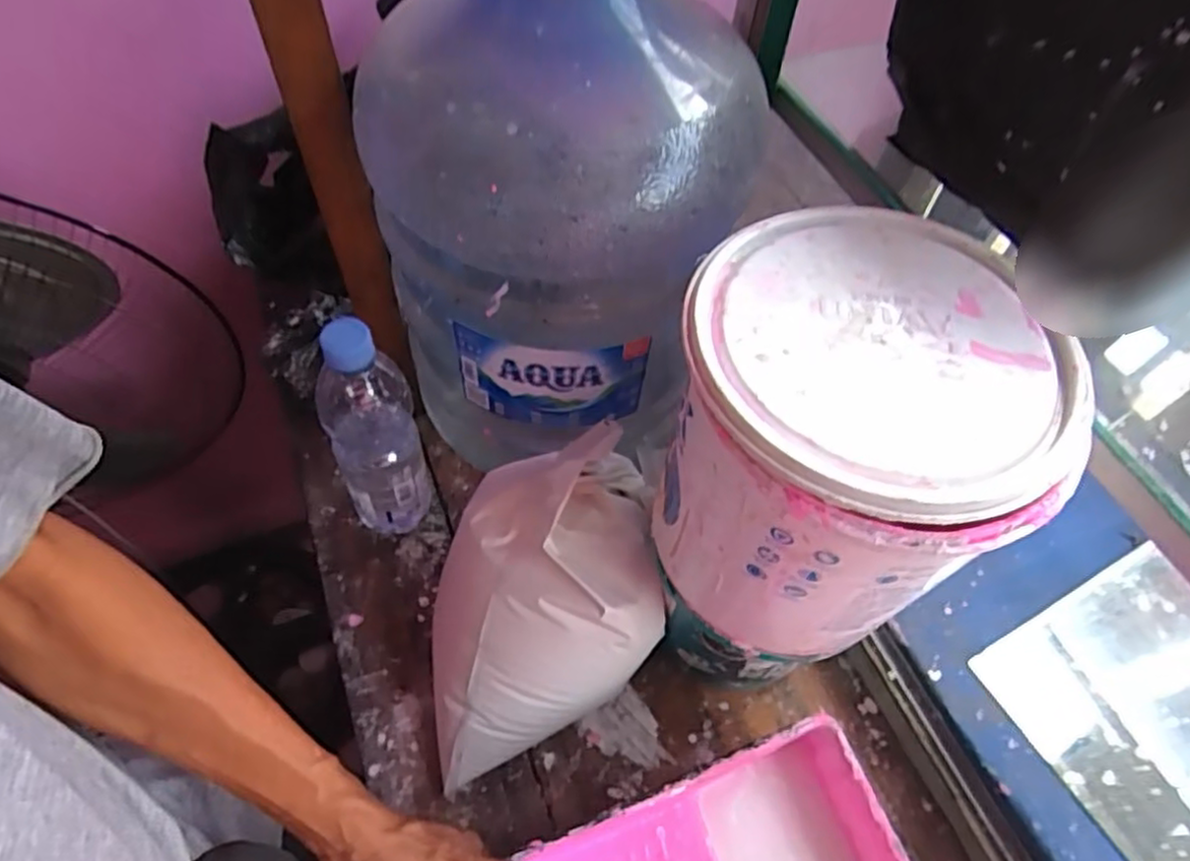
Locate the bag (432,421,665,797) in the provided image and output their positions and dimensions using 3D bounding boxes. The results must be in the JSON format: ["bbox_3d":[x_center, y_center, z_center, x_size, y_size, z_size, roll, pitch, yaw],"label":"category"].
[{"bbox_3d":[-0.039,0.120,0.516,0.173,0.142,0.218,-5,57,-6],"label":"bag"}]

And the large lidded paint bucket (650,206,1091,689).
[{"bbox_3d":[0.124,0.020,0.398,0.160,0.210,0.175,1,57,-2],"label":"large lidded paint bucket"}]

